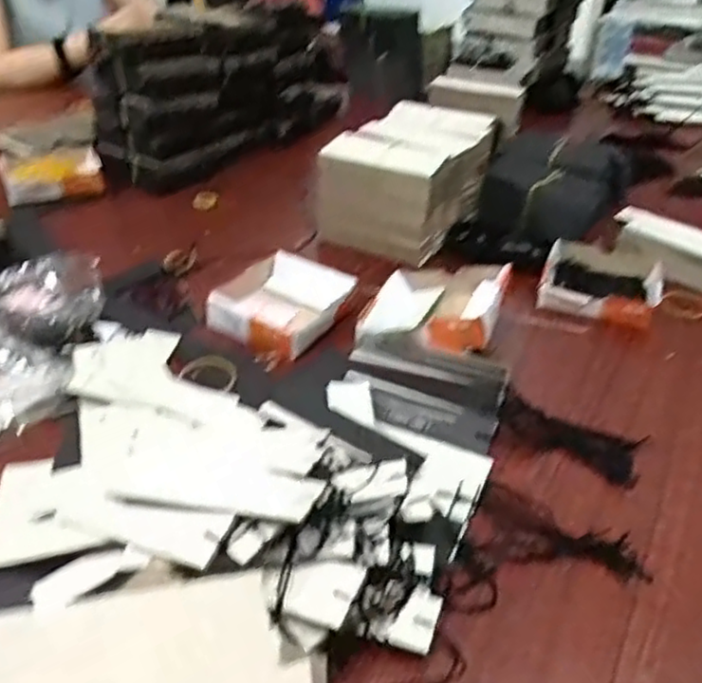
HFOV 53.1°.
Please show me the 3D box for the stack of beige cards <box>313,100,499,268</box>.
[{"bbox_3d":[0.070,-0.192,0.830,0.148,0.100,0.197,21,39,21],"label":"stack of beige cards"}]

